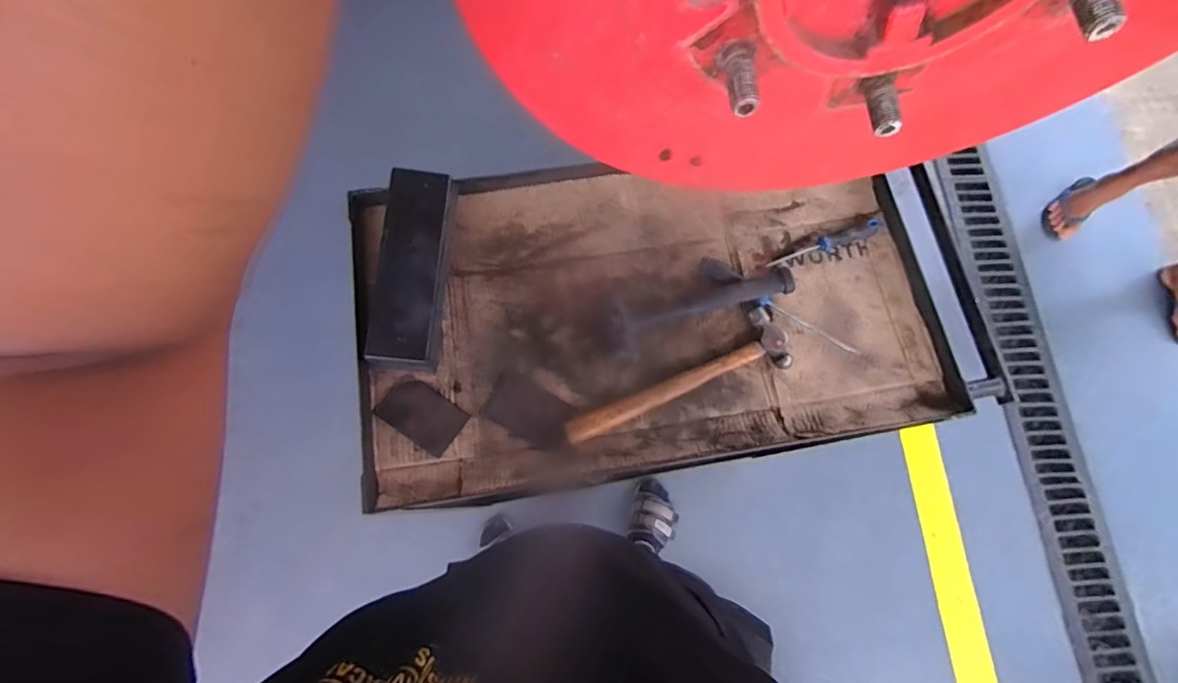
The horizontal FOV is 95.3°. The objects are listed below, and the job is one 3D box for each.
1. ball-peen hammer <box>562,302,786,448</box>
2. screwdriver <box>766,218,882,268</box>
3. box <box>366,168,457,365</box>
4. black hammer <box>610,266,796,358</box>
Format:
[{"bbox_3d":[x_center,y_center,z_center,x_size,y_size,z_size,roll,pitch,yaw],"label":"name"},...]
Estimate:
[{"bbox_3d":[0.118,0.046,0.747,0.328,0.026,0.087,-19,75,-7],"label":"ball-peen hammer"},{"bbox_3d":[0.361,-0.147,0.818,0.186,0.025,0.025,-23,76,2],"label":"screwdriver"},{"bbox_3d":[-0.247,-0.102,0.745,0.095,0.056,0.274,6,87,0],"label":"box"},{"bbox_3d":[0.158,-0.055,0.769,0.269,0.045,0.075,-21,75,-8],"label":"black hammer"}]

